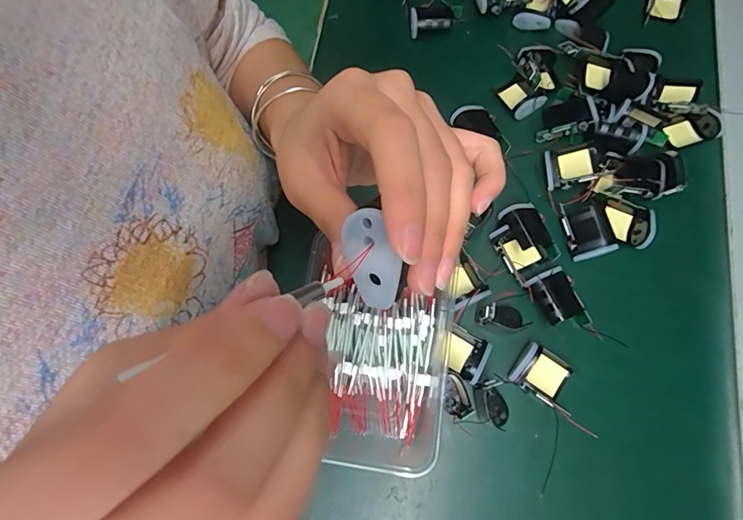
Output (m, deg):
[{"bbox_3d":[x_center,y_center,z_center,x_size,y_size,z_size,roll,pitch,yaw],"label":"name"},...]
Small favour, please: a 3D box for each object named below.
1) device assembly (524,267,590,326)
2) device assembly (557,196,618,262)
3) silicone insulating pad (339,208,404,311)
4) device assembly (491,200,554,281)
[{"bbox_3d":[0.153,0.033,0.344,0.038,0.016,0.051,-26,75,-5],"label":"device assembly"},{"bbox_3d":[0.183,-0.028,0.364,0.031,0.015,0.052,-15,75,-2],"label":"device assembly"},{"bbox_3d":[0.000,0.001,0.143,0.017,0.008,0.037,-11,116,-1],"label":"silicone insulating pad"},{"bbox_3d":[0.128,-0.021,0.359,0.051,0.018,0.050,-33,76,-7],"label":"device assembly"}]

